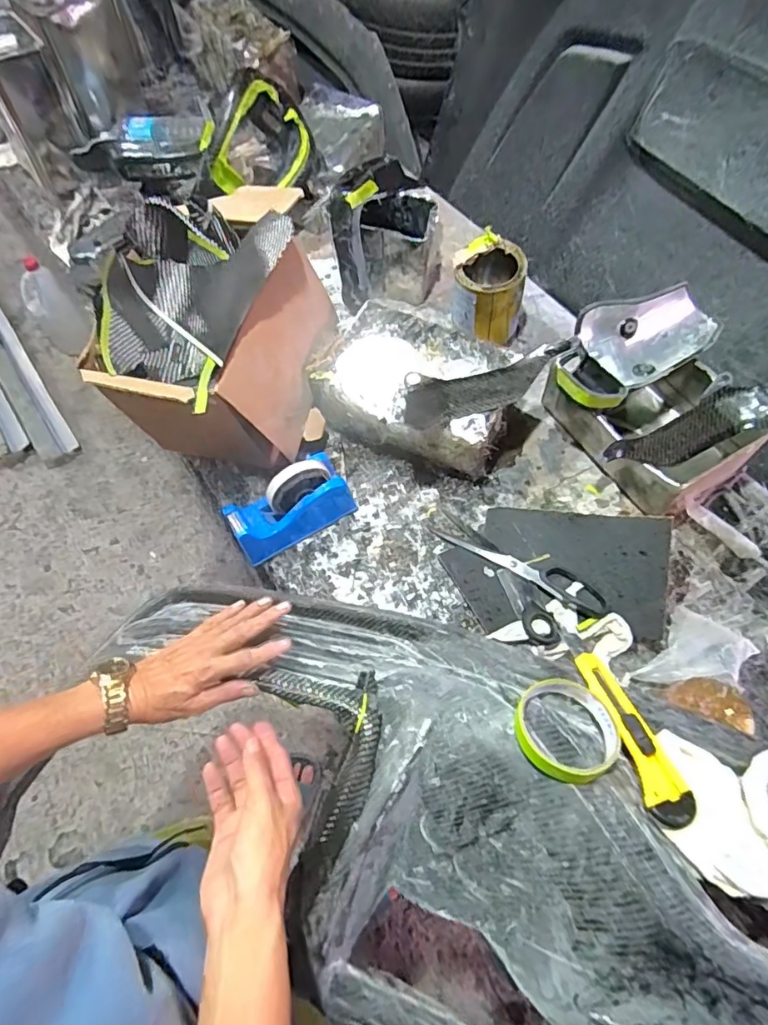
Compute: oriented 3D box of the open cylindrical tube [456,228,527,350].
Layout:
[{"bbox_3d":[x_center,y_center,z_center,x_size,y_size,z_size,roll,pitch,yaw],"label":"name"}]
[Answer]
[{"bbox_3d":[0.158,-0.335,0.797,0.110,0.112,0.102,13,66,7],"label":"open cylindrical tube"}]

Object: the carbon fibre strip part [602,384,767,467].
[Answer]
[{"bbox_3d":[0.376,-0.107,0.634,0.227,0.050,0.075,-15,66,-6],"label":"carbon fibre strip part"}]

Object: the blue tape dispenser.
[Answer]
[{"bbox_3d":[-0.120,-0.009,0.667,0.165,0.108,0.060,-30,68,-12],"label":"blue tape dispenser"}]

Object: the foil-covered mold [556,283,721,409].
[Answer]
[{"bbox_3d":[0.327,-0.221,0.679,0.226,0.065,0.113,-28,68,-11],"label":"foil-covered mold"}]

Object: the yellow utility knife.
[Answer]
[{"bbox_3d":[0.213,0.188,0.448,0.035,0.012,0.144,-15,50,-6],"label":"yellow utility knife"}]

